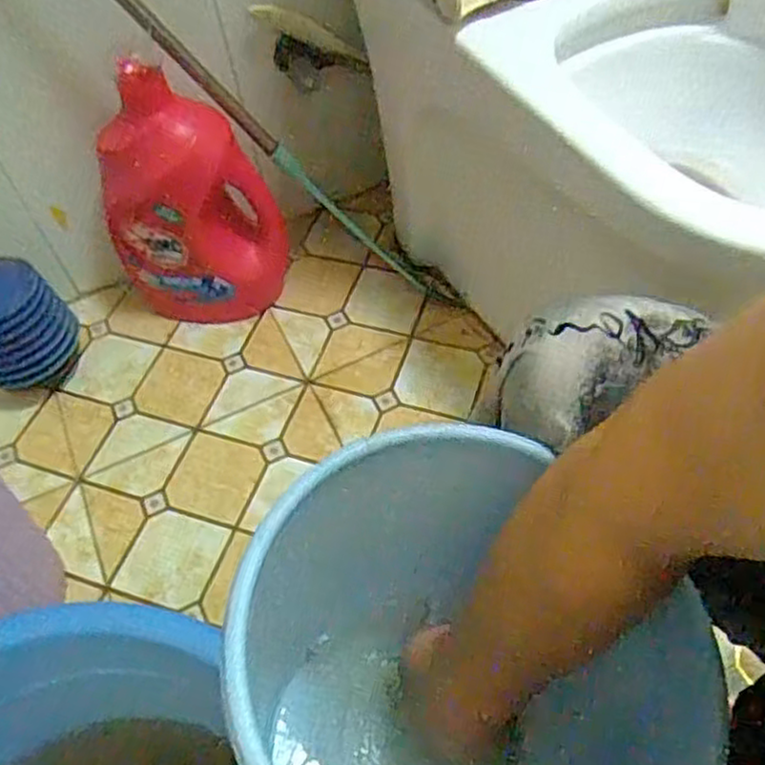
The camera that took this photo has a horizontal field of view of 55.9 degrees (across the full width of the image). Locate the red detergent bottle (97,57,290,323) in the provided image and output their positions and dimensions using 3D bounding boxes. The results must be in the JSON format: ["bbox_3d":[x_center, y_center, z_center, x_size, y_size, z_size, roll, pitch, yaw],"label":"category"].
[{"bbox_3d":[-0.244,-0.239,0.913,0.218,0.346,0.098,-15,44,-6],"label":"red detergent bottle"}]

